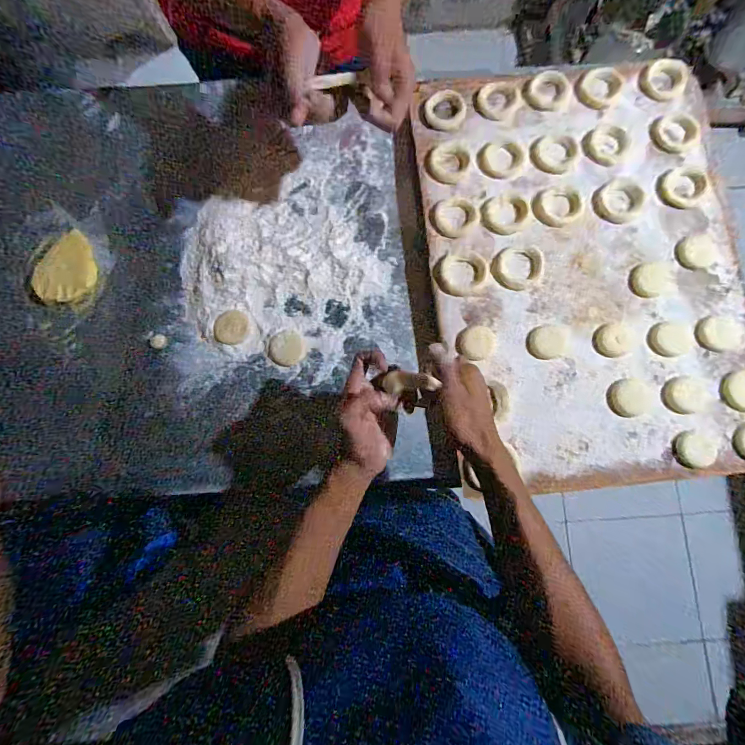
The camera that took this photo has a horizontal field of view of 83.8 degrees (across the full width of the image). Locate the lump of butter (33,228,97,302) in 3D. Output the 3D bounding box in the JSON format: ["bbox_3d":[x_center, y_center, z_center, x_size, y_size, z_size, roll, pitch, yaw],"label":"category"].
[{"bbox_3d":[-0.429,-0.149,0.587,0.066,0.023,0.101,12,81,2],"label":"lump of butter"}]

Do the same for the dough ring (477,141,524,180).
[{"bbox_3d":[0.183,-0.303,0.590,0.065,0.008,0.053,-5,81,-1],"label":"dough ring"}]

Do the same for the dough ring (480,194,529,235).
[{"bbox_3d":[0.183,-0.221,0.578,0.064,0.010,0.061,0,81,0],"label":"dough ring"}]

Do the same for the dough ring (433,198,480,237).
[{"bbox_3d":[0.115,-0.218,0.579,0.062,0.010,0.054,-32,82,-5],"label":"dough ring"}]

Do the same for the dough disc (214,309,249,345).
[{"bbox_3d":[-0.199,-0.064,0.583,0.046,0.006,0.047,0,81,0],"label":"dough disc"}]

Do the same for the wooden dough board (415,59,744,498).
[{"bbox_3d":[0.297,-0.153,0.565,0.408,0.027,0.579,-5,81,0],"label":"wooden dough board"}]

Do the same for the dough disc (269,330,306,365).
[{"bbox_3d":[-0.119,-0.035,0.582,0.049,0.004,0.047,0,81,0],"label":"dough disc"}]

